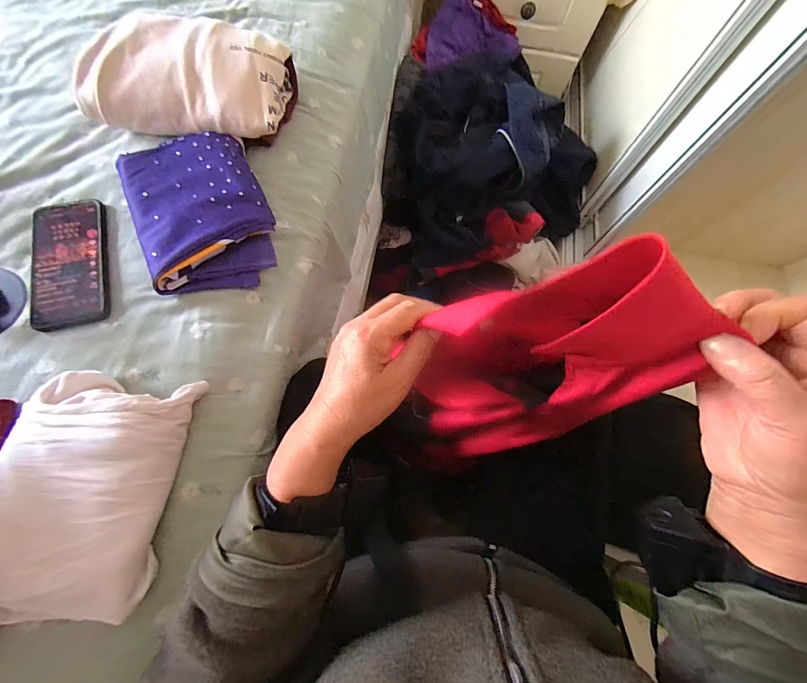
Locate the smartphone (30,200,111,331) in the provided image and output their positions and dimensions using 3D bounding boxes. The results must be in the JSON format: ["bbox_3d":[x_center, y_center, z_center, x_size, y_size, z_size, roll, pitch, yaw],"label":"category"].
[{"bbox_3d":[-0.393,-0.095,0.399,0.076,0.007,0.167,-14,73,-7],"label":"smartphone"}]

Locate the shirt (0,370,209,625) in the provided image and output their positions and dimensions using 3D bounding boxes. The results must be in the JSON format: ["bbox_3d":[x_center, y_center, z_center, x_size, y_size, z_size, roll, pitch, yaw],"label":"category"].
[{"bbox_3d":[-0.288,0.132,0.306,0.139,0.059,0.206,5,72,-1],"label":"shirt"}]

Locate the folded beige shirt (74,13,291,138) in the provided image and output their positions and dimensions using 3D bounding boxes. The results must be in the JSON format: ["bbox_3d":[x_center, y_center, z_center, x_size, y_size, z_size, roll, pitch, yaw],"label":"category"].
[{"bbox_3d":[-0.285,-0.347,0.455,0.245,0.080,0.143,4,72,-1],"label":"folded beige shirt"}]

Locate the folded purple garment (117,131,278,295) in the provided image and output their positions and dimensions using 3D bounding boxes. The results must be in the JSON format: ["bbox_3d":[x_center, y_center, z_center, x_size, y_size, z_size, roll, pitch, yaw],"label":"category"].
[{"bbox_3d":[-0.251,-0.162,0.419,0.153,0.035,0.214,-23,74,-9],"label":"folded purple garment"}]

